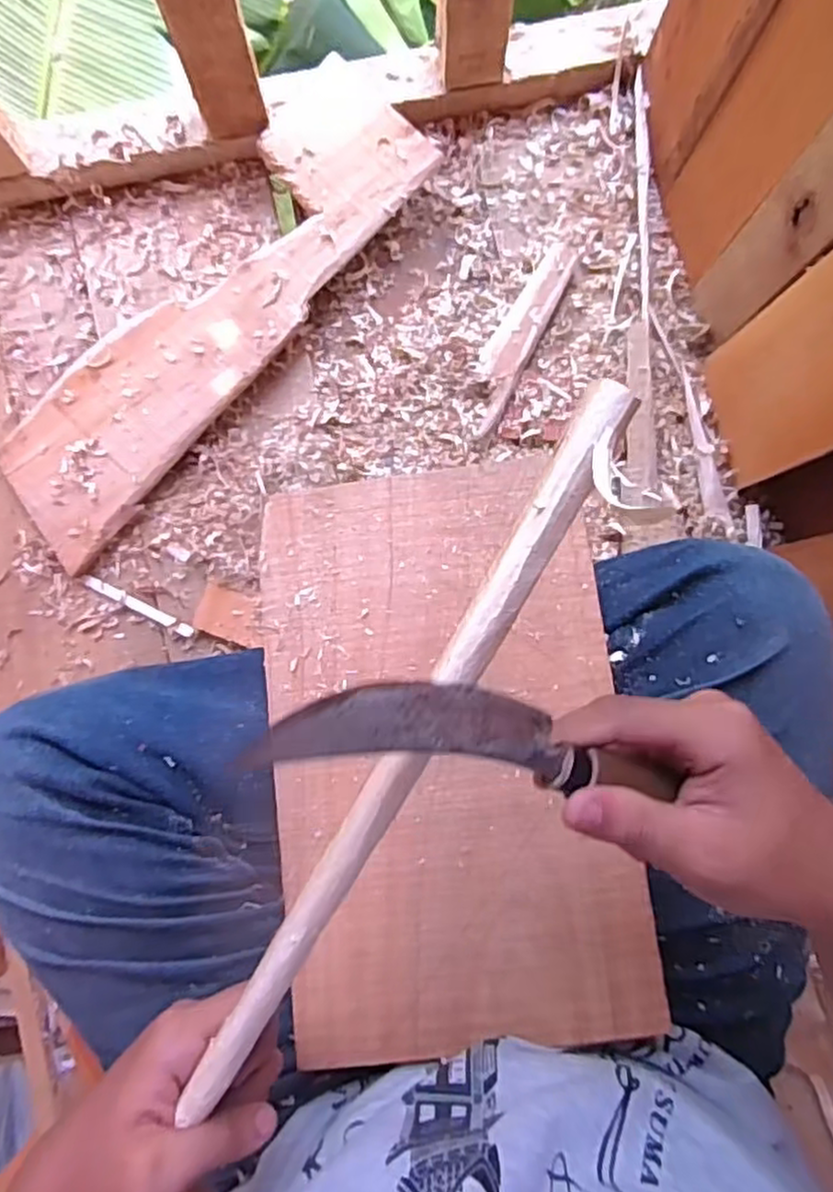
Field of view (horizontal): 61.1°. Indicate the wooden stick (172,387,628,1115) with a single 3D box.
[{"bbox_3d":[-0.017,0.075,0.240,0.016,0.009,0.314,30,108,3],"label":"wooden stick"}]

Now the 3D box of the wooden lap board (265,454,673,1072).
[{"bbox_3d":[0.018,0.086,0.407,0.200,0.006,0.321,-7,81,2],"label":"wooden lap board"}]

